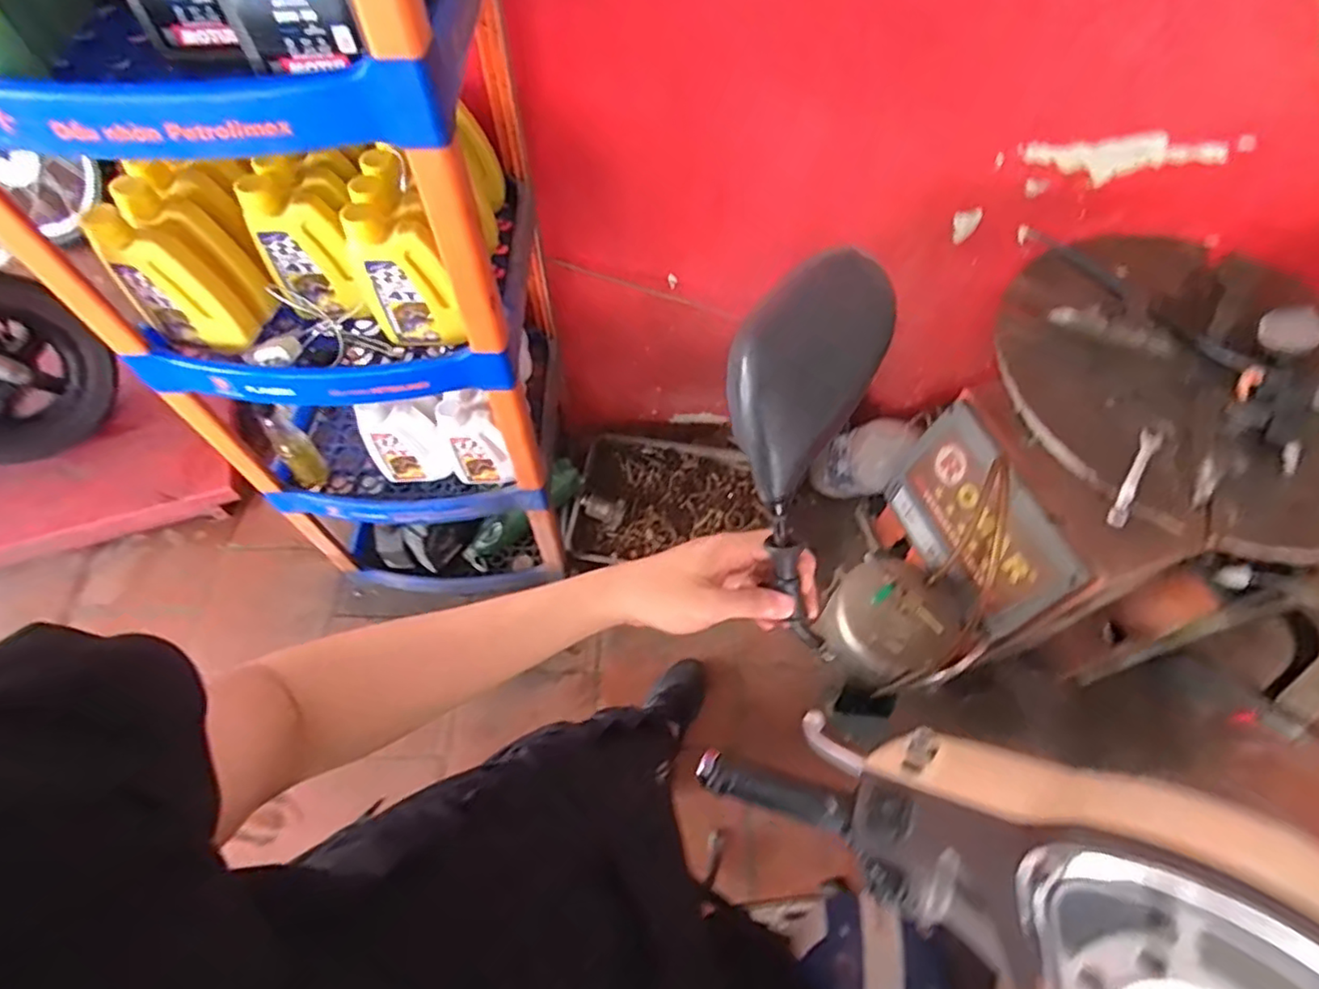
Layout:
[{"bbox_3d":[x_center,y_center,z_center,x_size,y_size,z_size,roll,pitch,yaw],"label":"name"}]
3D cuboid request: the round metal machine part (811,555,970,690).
[{"bbox_3d":[0.396,0.224,1.103,0.206,0.173,0.206,-35,66,-19],"label":"round metal machine part"}]

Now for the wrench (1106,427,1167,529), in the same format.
[{"bbox_3d":[0.569,-0.021,0.759,0.024,0.015,0.160,33,64,17],"label":"wrench"}]

